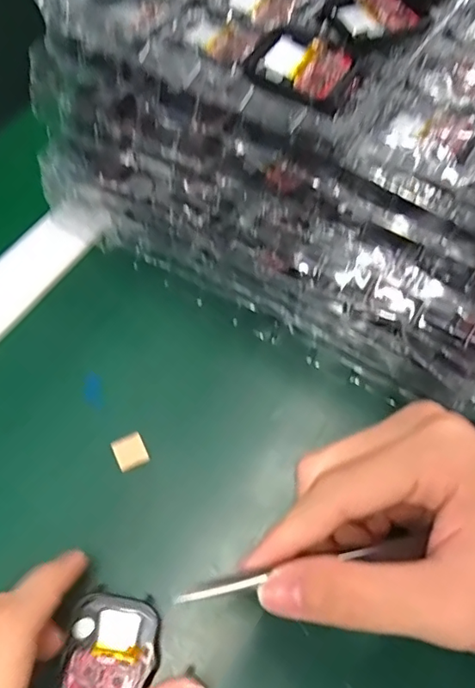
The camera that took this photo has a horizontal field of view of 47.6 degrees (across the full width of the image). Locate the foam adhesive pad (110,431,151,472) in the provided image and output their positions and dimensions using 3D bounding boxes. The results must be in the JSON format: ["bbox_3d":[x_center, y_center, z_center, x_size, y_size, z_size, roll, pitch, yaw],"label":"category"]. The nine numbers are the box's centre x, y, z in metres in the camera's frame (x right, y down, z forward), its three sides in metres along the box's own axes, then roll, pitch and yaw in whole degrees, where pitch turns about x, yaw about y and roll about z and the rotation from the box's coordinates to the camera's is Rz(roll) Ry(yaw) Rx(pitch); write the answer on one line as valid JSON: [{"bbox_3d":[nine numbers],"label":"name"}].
[{"bbox_3d":[-0.056,0.055,0.278,0.016,0.004,0.019,-25,62,-13],"label":"foam adhesive pad"}]

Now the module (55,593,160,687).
[{"bbox_3d":[-0.054,0.131,0.228,0.039,0.012,0.043,8,60,6],"label":"module"}]

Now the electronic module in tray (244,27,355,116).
[{"bbox_3d":[0.028,-0.119,0.230,0.042,0.008,0.036,30,65,18],"label":"electronic module in tray"}]

